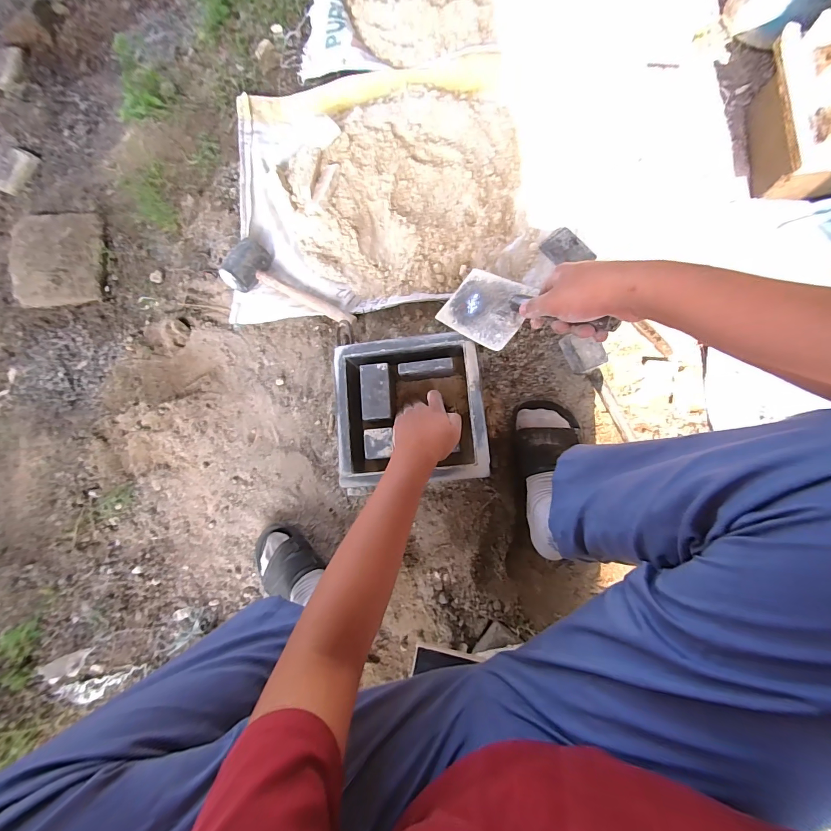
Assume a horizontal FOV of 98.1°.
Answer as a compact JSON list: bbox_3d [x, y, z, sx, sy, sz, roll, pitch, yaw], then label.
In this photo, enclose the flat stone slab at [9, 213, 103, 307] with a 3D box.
[{"bbox_3d":[-0.804,-0.350,0.809,0.209,0.041,0.207,-5,79,5],"label":"flat stone slab"}]

